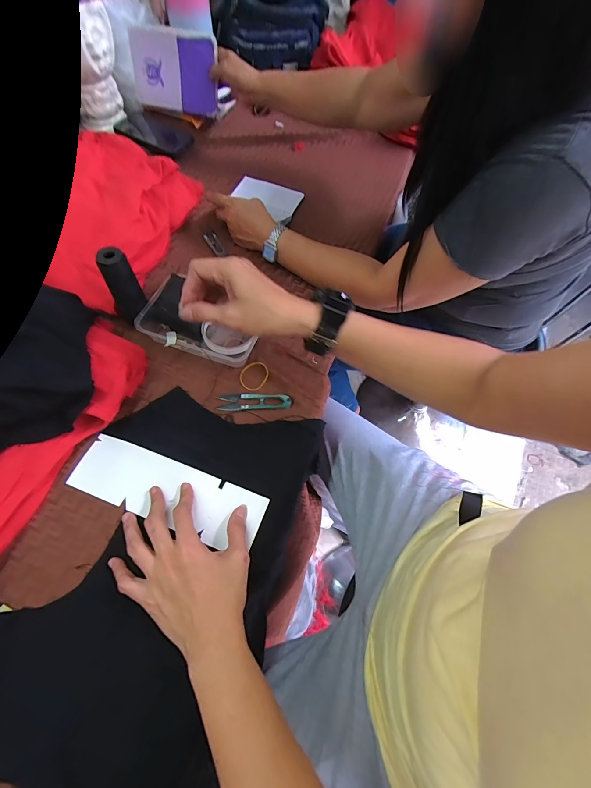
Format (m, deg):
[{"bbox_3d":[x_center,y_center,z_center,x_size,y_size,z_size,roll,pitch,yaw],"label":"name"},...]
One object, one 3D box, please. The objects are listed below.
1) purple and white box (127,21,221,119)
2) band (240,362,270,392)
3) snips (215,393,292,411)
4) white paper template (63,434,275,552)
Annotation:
[{"bbox_3d":[-0.251,-0.665,0.703,0.180,0.125,0.020,11,43,3],"label":"purple and white box"},{"bbox_3d":[-0.059,-0.027,0.485,0.039,0.005,0.045,23,62,10],"label":"band"},{"bbox_3d":[-0.056,0.010,0.470,0.100,0.004,0.024,-1,61,-3],"label":"snips"},{"bbox_3d":[-0.150,0.115,0.405,0.229,0.006,0.072,17,61,7],"label":"white paper template"}]

